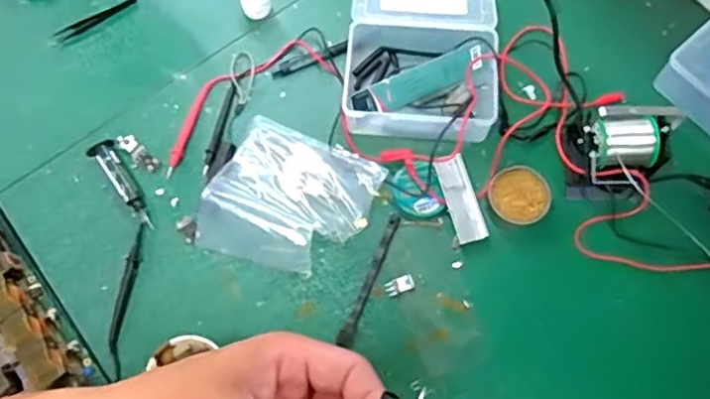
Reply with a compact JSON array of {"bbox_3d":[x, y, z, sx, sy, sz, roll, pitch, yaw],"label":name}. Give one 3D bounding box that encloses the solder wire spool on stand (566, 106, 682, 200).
[{"bbox_3d":[0.272,-0.054,0.669,0.095,0.110,0.082,2,71,2],"label":"solder wire spool on stand"}]

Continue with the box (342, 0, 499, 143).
[{"bbox_3d":[0.079,-0.190,0.752,0.165,0.044,0.250,4,72,3],"label":"box"}]

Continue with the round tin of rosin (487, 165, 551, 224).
[{"bbox_3d":[0.176,-0.003,0.700,0.062,0.027,0.062,0,71,1],"label":"round tin of rosin"}]

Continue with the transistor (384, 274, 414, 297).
[{"bbox_3d":[0.047,0.090,0.683,0.030,0.004,0.016,-23,72,-6],"label":"transistor"}]

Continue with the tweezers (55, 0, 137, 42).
[{"bbox_3d":[-0.322,-0.227,0.816,0.105,0.004,0.017,-29,73,-8],"label":"tweezers"}]

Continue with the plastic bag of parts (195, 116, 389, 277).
[{"bbox_3d":[-0.072,0.000,0.706,0.163,0.026,0.156,23,74,9],"label":"plastic bag of parts"}]

